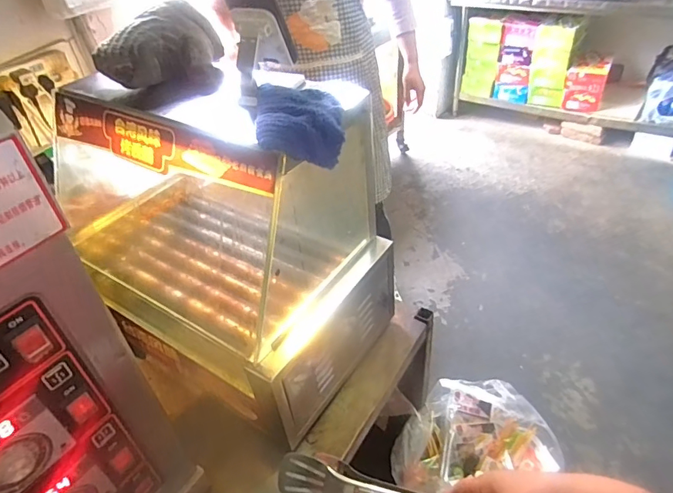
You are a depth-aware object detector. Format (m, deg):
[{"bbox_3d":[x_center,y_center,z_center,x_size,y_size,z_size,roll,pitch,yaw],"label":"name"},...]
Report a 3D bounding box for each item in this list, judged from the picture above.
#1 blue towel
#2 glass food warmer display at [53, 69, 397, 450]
[{"bbox_3d":[-0.047,-0.157,0.587,0.107,0.059,0.138,-8,39,-3],"label":"blue towel"},{"bbox_3d":[-0.236,-0.037,0.807,0.581,0.450,0.322,20,46,28],"label":"glass food warmer display"}]

